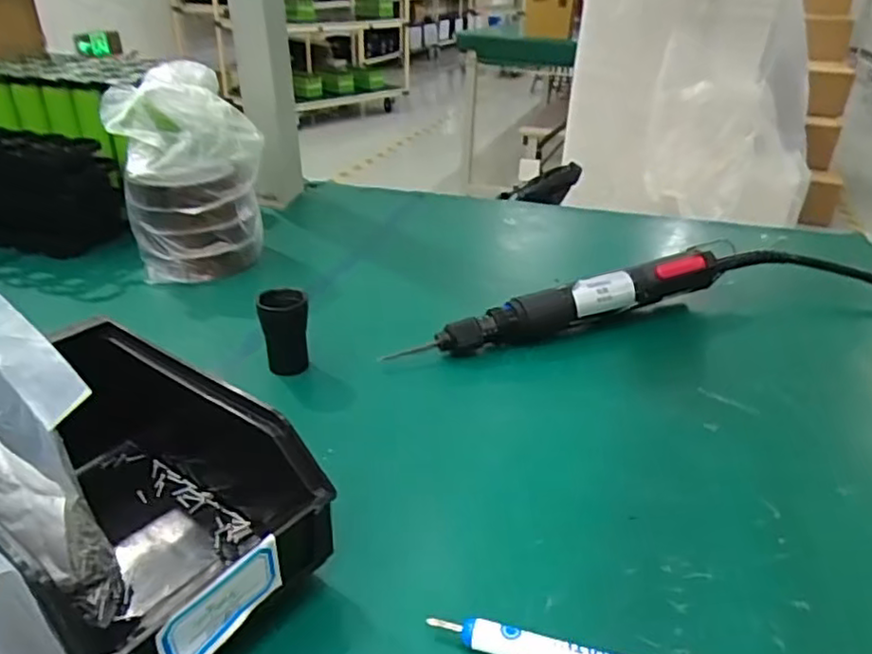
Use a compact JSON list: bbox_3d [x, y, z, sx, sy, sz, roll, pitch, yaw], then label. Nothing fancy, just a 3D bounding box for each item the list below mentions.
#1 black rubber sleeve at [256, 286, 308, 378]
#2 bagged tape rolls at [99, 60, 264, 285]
[{"bbox_3d":[-0.100,0.004,0.434,0.030,0.053,0.026,-5,30,-13],"label":"black rubber sleeve"},{"bbox_3d":[-0.215,-0.134,0.576,0.116,0.157,0.123,-10,32,-21],"label":"bagged tape rolls"}]

